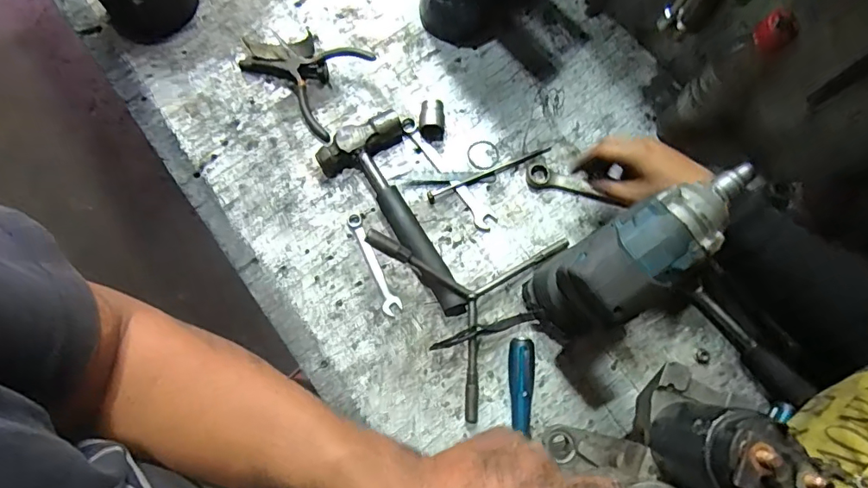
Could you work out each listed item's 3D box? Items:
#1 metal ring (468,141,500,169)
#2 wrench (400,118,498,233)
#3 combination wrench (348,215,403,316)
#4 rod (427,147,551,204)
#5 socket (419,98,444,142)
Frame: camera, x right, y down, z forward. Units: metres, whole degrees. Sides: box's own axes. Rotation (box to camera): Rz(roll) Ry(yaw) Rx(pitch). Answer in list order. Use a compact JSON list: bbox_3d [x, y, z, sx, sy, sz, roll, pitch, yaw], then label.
[{"bbox_3d":[0.061,-0.110,0.600,0.039,0.004,0.040,2,72,-7],"label":"metal ring"},{"bbox_3d":[0.015,-0.084,0.581,0.024,0.009,0.167,-37,79,-10],"label":"wrench"},{"bbox_3d":[-0.068,0.021,0.554,0.020,0.008,0.124,-22,77,-7],"label":"combination wrench"},{"bbox_3d":[0.068,-0.085,0.587,0.162,0.005,0.012,-23,77,-7],"label":"rod"},{"bbox_3d":[-0.002,-0.150,0.588,0.029,0.031,0.043,-3,76,-2],"label":"socket"}]

